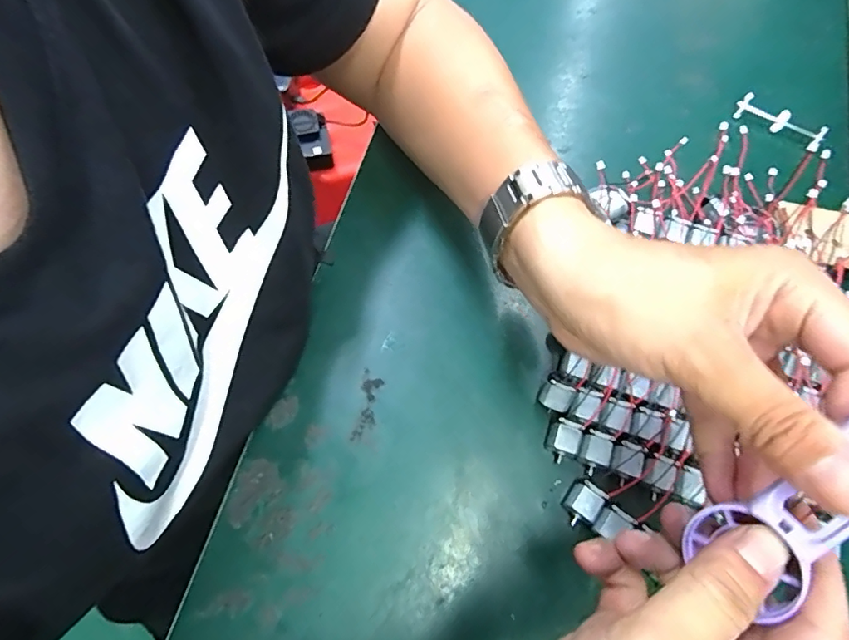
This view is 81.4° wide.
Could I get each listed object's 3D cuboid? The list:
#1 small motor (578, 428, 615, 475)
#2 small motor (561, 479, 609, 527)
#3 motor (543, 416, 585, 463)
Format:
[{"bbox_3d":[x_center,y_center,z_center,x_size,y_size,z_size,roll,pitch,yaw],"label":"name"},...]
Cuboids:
[{"bbox_3d":[0.106,0.083,0.310,0.018,0.013,0.025,26,69,8],"label":"small motor"},{"bbox_3d":[0.095,0.111,0.299,0.020,0.016,0.025,37,71,12],"label":"small motor"},{"bbox_3d":[0.087,0.077,0.314,0.020,0.016,0.025,22,69,7],"label":"motor"}]

